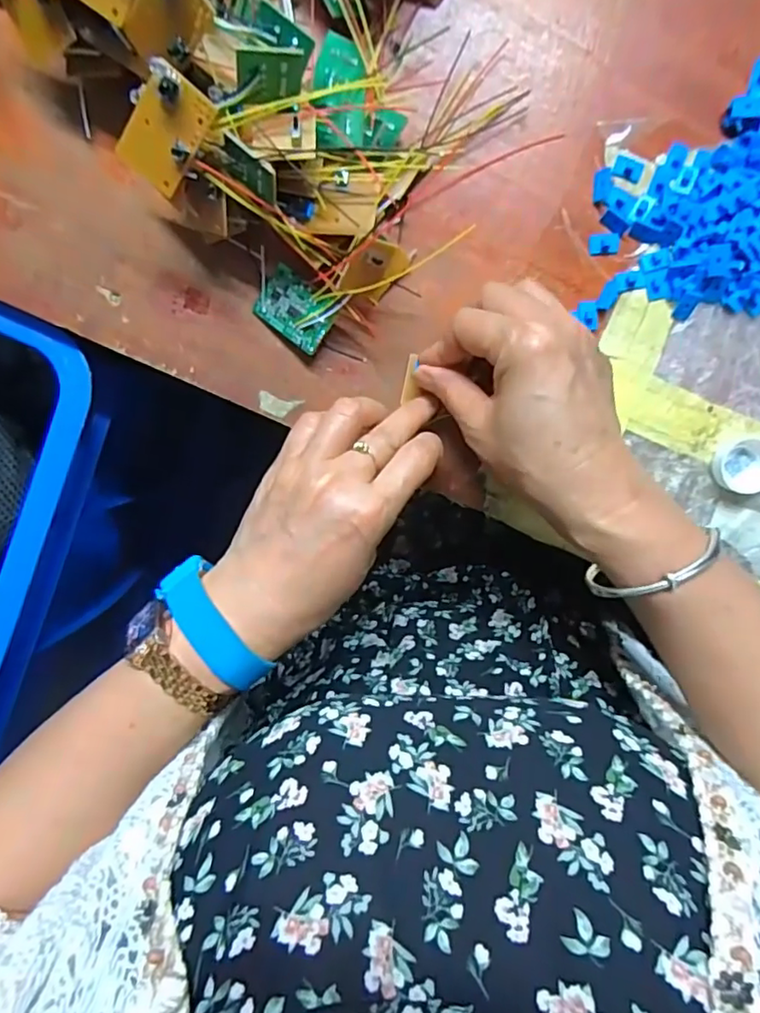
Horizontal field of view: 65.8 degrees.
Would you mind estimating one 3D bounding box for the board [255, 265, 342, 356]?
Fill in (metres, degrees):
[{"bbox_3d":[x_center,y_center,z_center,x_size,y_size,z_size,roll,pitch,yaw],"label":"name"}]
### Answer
[{"bbox_3d":[-0.046,-0.107,0.320,0.043,0.004,0.032,33,103,10],"label":"board"}]

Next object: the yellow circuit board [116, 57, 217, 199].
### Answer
[{"bbox_3d":[-0.096,-0.167,0.261,0.031,0.009,0.043,38,111,-12],"label":"yellow circuit board"}]

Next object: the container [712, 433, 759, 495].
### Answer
[{"bbox_3d":[0.207,-0.024,0.334,0.032,0.013,0.031,0,98,0],"label":"container"}]

